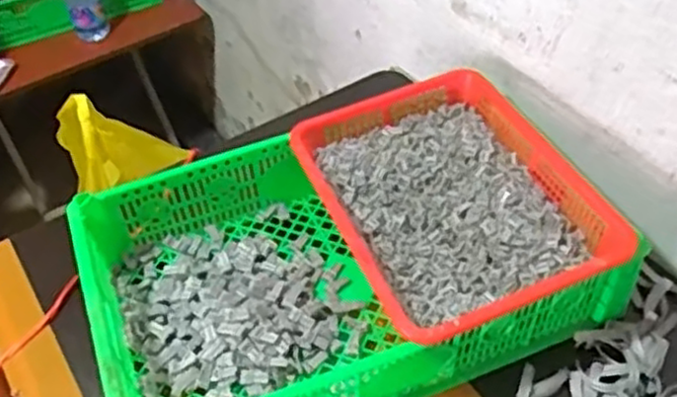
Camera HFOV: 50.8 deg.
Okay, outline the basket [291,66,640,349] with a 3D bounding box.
[{"bbox_3d":[0.109,0.006,0.719,0.238,0.081,0.310,-18,47,-14],"label":"basket"}]

